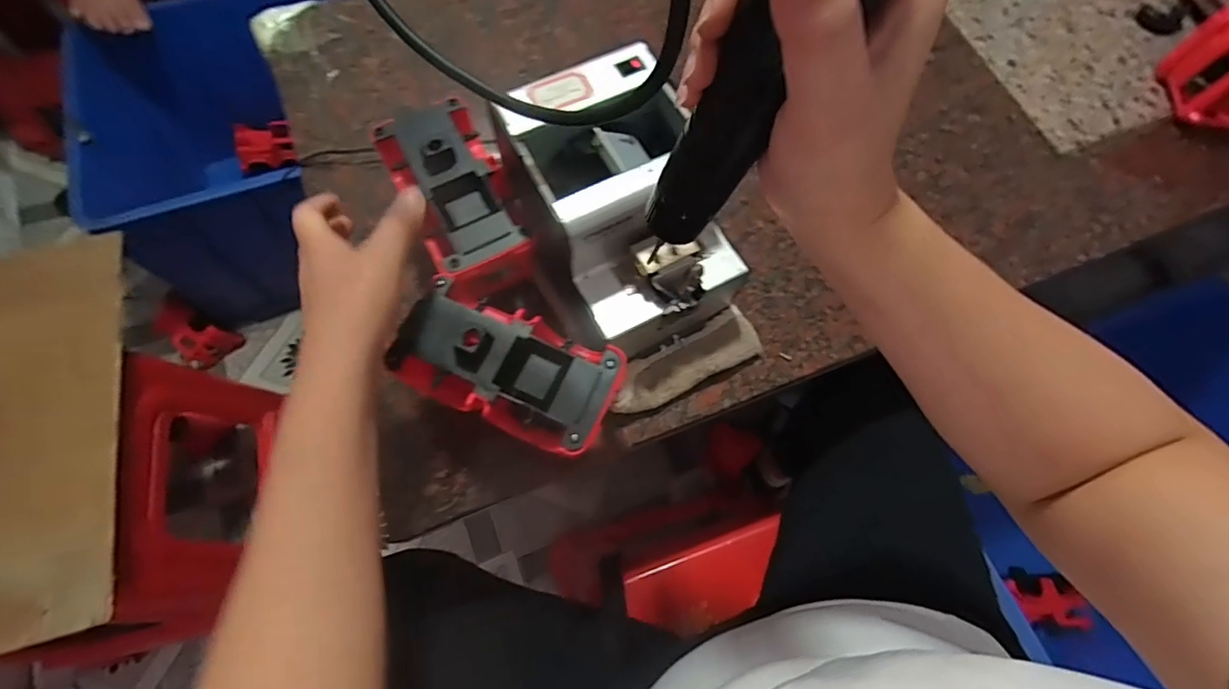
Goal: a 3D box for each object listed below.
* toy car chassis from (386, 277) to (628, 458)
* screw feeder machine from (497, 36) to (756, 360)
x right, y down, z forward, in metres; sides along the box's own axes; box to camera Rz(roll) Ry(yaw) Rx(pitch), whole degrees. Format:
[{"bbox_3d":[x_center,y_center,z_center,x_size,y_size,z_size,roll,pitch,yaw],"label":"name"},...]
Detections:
[{"bbox_3d":[-0.074,0.014,0.361,0.149,0.037,0.078,20,70,6],"label":"toy car chassis"},{"bbox_3d":[0.006,-0.093,0.416,0.122,0.149,0.183,-28,72,-11],"label":"screw feeder machine"}]

